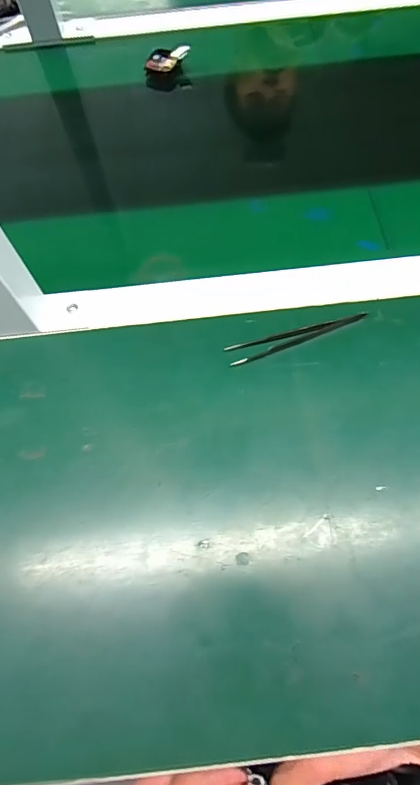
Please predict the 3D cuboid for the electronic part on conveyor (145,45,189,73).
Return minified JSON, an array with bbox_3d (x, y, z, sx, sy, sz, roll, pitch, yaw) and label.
[{"bbox_3d":[-0.051,-0.400,0.501,0.052,0.012,0.030,-7,67,-1],"label":"electronic part on conveyor"}]

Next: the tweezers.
[{"bbox_3d":[0.071,-0.044,0.336,0.114,0.009,0.018,-15,67,-4],"label":"tweezers"}]

